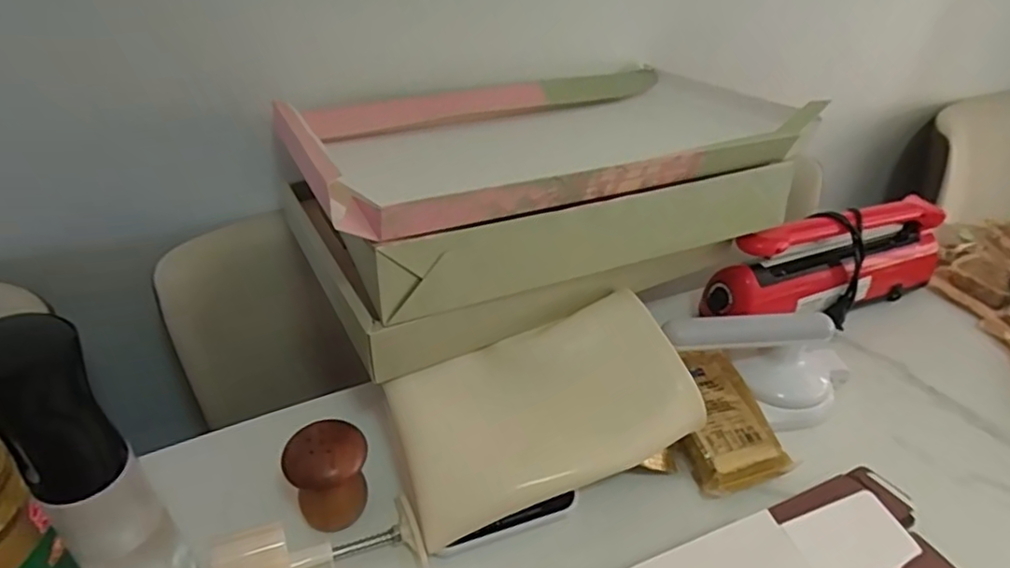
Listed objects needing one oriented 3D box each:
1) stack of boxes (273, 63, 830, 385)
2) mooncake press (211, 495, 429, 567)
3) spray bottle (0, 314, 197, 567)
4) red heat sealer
[{"bbox_3d":[0.043,-0.121,0.662,0.504,0.149,0.323,-14,40,-20],"label":"stack of boxes"},{"bbox_3d":[-0.139,0.210,0.455,0.155,0.053,0.063,-3,35,-31],"label":"mooncake press"},{"bbox_3d":[-0.262,0.131,0.380,0.073,0.235,0.048,-22,43,-28],"label":"spray bottle"},{"bbox_3d":[0.377,-0.025,0.691,0.307,0.110,0.068,-11,39,-17],"label":"red heat sealer"}]

